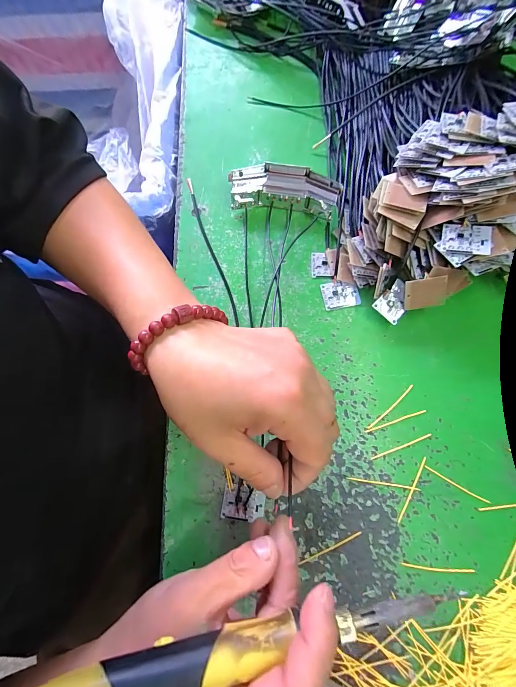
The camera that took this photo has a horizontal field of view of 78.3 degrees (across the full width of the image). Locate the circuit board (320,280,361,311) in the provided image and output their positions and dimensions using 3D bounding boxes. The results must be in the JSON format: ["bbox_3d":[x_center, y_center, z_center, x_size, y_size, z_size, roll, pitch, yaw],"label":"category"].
[{"bbox_3d":[0.073,-0.044,0.282,0.031,0.006,0.025,-11,75,-3],"label":"circuit board"}]

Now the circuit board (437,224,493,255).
[{"bbox_3d":[0.155,-0.078,0.237,0.033,0.004,0.024,10,74,16],"label":"circuit board"}]

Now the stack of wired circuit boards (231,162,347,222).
[{"bbox_3d":[0.024,-0.141,0.295,0.097,0.030,0.032,11,75,3],"label":"stack of wired circuit boards"}]

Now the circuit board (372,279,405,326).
[{"bbox_3d":[0.115,-0.035,0.265,0.025,0.005,0.030,42,95,0],"label":"circuit board"}]

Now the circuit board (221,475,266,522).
[{"bbox_3d":[-0.011,0.121,0.245,0.032,0.004,0.029,8,75,2],"label":"circuit board"}]

